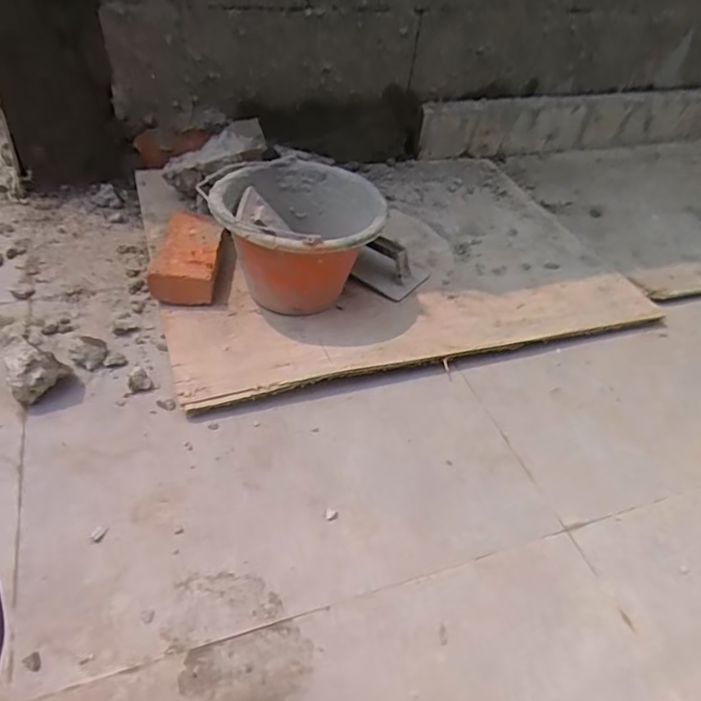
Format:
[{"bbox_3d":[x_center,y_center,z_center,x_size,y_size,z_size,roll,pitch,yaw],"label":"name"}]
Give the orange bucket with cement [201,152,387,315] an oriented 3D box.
[{"bbox_3d":[-0.088,-0.181,0.927,0.254,0.181,0.254,3,43,-3],"label":"orange bucket with cement"}]

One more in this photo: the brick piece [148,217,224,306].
[{"bbox_3d":[-0.264,-0.147,0.954,0.104,0.065,0.160,2,43,-4],"label":"brick piece"}]

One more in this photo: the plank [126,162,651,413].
[{"bbox_3d":[0.063,-0.201,1.079,0.829,0.030,0.614,-10,46,-17],"label":"plank"}]

